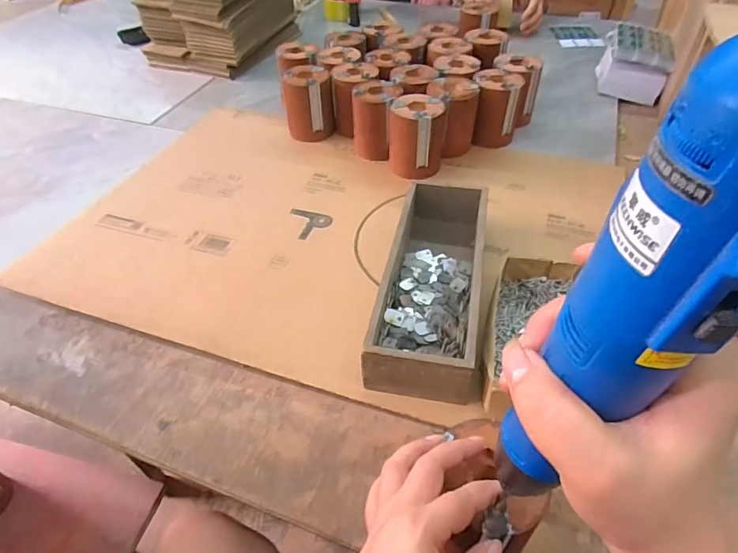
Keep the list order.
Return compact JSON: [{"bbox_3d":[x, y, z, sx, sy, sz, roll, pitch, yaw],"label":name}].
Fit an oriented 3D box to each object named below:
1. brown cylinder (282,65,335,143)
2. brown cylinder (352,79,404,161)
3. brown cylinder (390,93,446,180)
[{"bbox_3d":[-0.099,-0.290,0.803,0.078,0.100,0.077,-4,44,-3],"label":"brown cylinder"},{"bbox_3d":[0.013,-0.244,0.755,0.073,0.100,0.079,6,44,8],"label":"brown cylinder"},{"bbox_3d":[0.070,-0.212,0.722,0.077,0.097,0.074,-1,44,1],"label":"brown cylinder"}]

